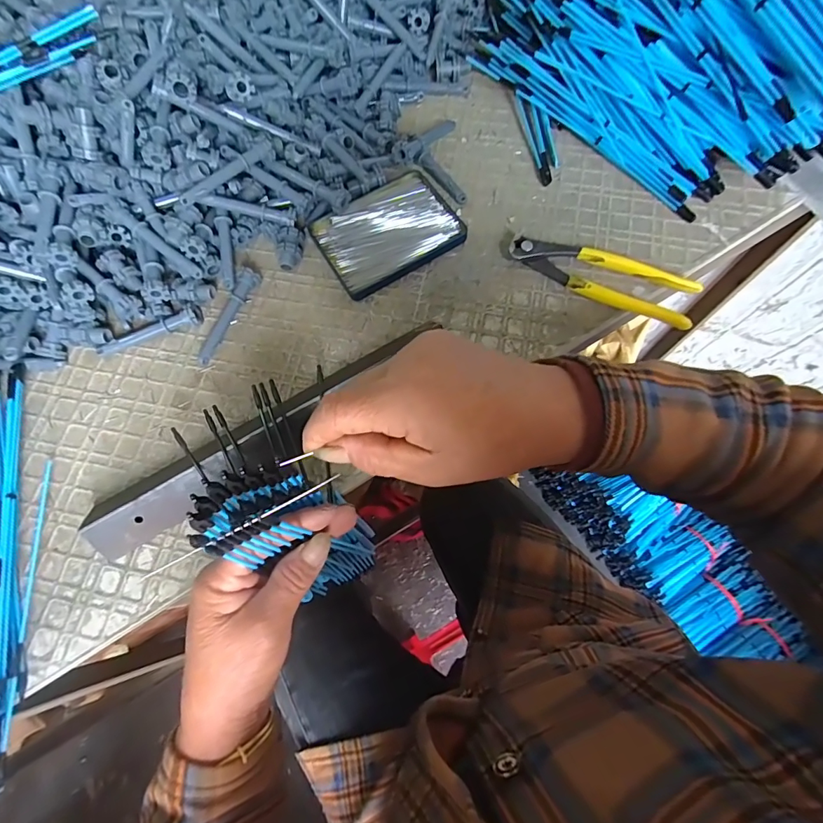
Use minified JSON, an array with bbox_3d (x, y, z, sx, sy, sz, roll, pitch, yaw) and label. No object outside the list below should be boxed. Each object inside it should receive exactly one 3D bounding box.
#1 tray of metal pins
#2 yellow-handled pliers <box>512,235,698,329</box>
[{"bbox_3d":[-0.024,-0.176,0.429,0.129,0.012,0.102,-32,73,-9],"label":"tray of metal pins"},{"bbox_3d":[0.169,-0.120,0.396,0.163,0.018,0.047,22,73,9],"label":"yellow-handled pliers"}]

